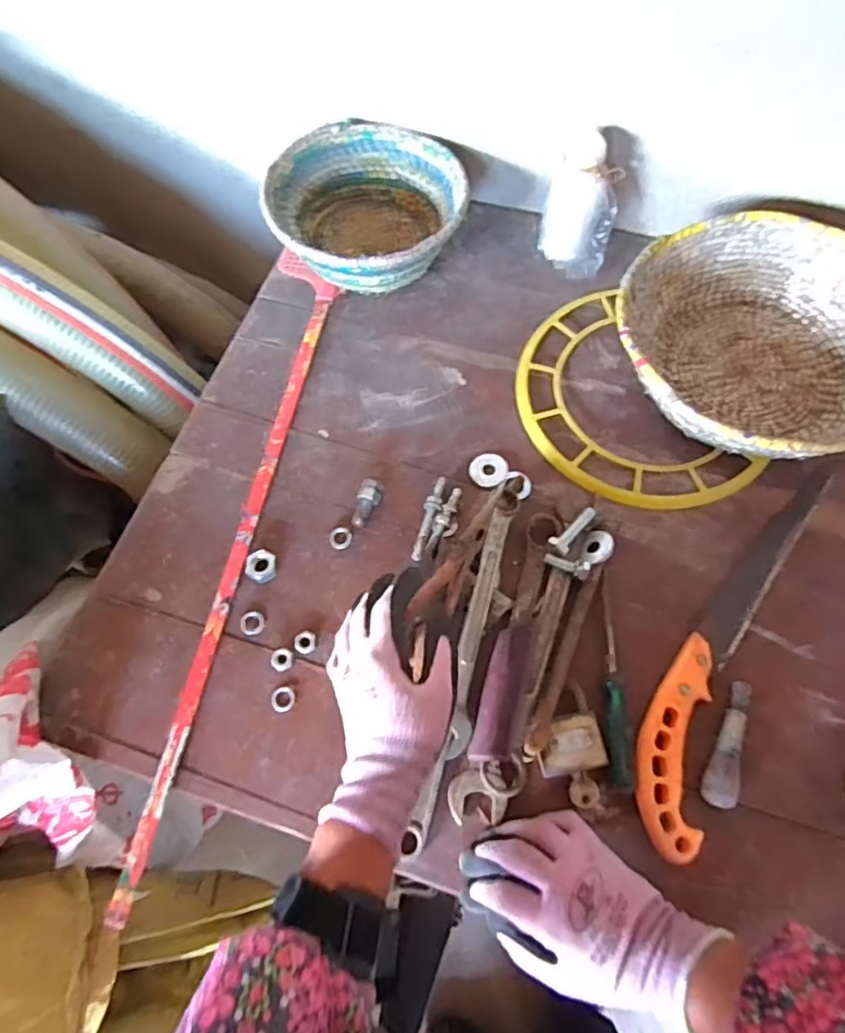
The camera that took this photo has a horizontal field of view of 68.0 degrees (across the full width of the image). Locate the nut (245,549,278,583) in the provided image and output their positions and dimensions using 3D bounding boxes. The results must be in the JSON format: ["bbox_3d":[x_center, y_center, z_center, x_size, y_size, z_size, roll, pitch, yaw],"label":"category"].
[{"bbox_3d":[-0.136,0.042,0.531,0.024,0.016,0.025,0,65,0],"label":"nut"}]

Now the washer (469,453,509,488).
[{"bbox_3d":[0.062,-0.043,0.583,0.034,0.004,0.035,0,65,0],"label":"washer"}]

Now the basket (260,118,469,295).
[{"bbox_3d":[-0.055,-0.311,0.654,0.188,0.081,0.194,0,65,0],"label":"basket"}]

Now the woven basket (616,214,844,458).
[{"bbox_3d":[0.306,-0.157,0.577,0.254,0.086,0.250,35,70,15],"label":"woven basket"}]

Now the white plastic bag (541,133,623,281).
[{"bbox_3d":[0.161,-0.312,0.634,0.070,0.111,0.078,16,67,8],"label":"white plastic bag"}]

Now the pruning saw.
[{"bbox_3d":[0.255,0.088,0.514,0.068,0.013,0.369,28,69,13],"label":"pruning saw"}]

